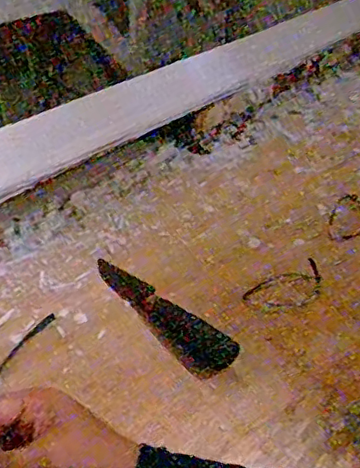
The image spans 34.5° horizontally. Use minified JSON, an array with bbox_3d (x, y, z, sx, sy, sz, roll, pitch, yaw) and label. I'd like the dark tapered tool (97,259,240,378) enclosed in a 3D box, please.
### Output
[{"bbox_3d":[-0.026,0.080,0.588,0.190,0.017,0.052,32,46,29],"label":"dark tapered tool"}]

